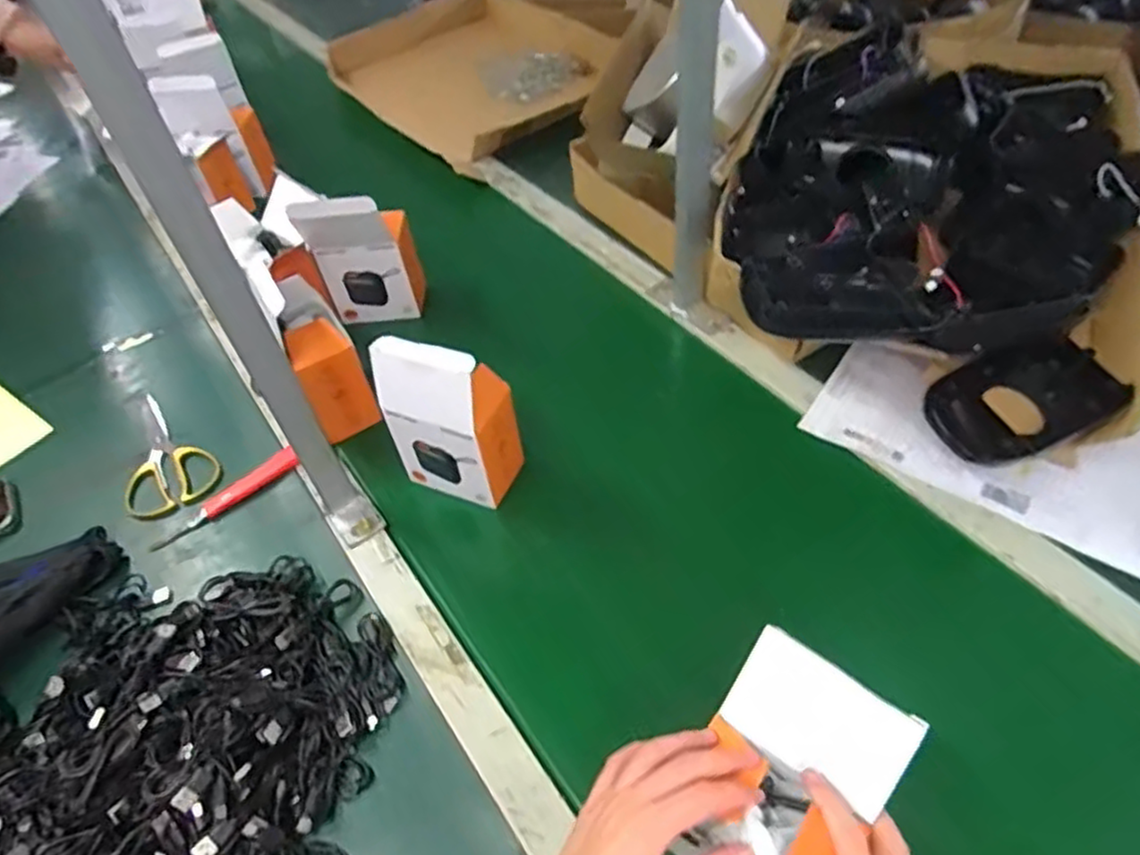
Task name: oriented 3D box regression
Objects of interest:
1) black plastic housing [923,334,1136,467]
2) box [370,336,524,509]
[{"bbox_3d":[0.380,-0.022,0.595,0.148,0.034,0.096,-22,50,-13],"label":"black plastic housing"},{"bbox_3d":[-0.107,-0.009,0.632,0.098,0.171,0.058,15,52,18],"label":"box"}]

